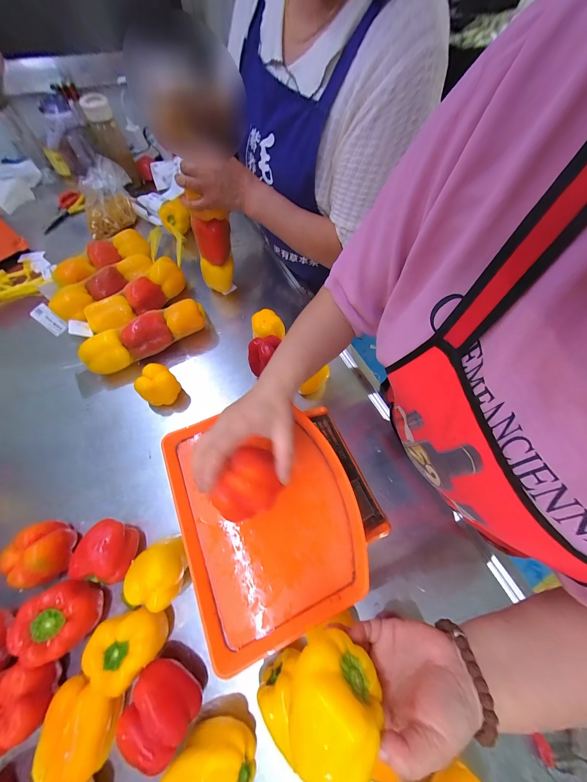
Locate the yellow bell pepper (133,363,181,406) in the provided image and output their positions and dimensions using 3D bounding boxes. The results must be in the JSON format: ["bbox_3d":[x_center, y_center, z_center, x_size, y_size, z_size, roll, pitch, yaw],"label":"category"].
[{"bbox_3d":[-0.261,-0.007,0.510,0.063,0.074,0.066,21,66,9],"label":"yellow bell pepper"}]

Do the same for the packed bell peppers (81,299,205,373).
[{"bbox_3d":[-0.308,-0.124,0.550,0.258,0.067,0.070,-34,70,-15],"label":"packed bell peppers"}]

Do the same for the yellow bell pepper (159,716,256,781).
[{"bbox_3d":[-0.097,0.437,0.299,0.104,0.070,0.064,-6,65,-4],"label":"yellow bell pepper"}]

